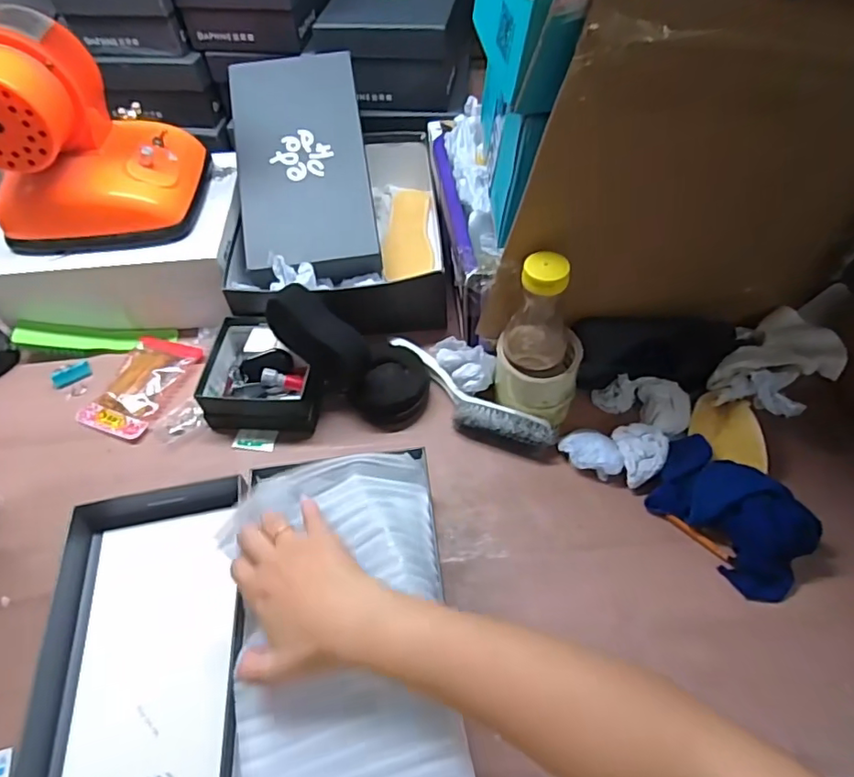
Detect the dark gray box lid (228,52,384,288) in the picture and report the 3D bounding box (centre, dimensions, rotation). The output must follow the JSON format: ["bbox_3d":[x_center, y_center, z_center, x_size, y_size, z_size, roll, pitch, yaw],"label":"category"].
[{"bbox_3d":[-0.153,-0.276,0.696,0.159,0.037,0.295,-9,80,-3],"label":"dark gray box lid"}]

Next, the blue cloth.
[{"bbox_3d":[0.284,0.106,0.518,0.093,0.055,0.148,-34,59,-21],"label":"blue cloth"}]

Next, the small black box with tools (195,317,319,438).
[{"bbox_3d":[-0.178,-0.018,0.637,0.135,0.050,0.135,1,53,4],"label":"small black box with tools"}]

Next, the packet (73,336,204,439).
[{"bbox_3d":[-0.340,-0.006,0.671,0.085,0.010,0.137,18,56,15],"label":"packet"}]

